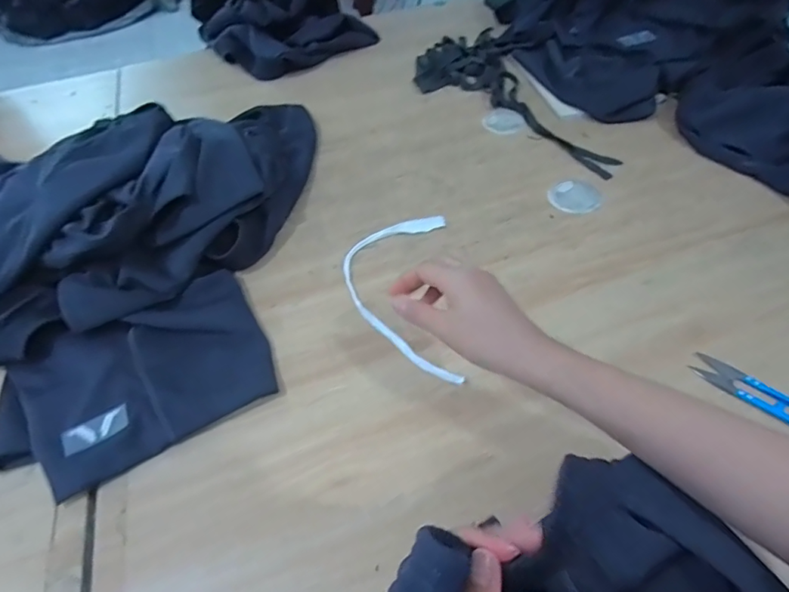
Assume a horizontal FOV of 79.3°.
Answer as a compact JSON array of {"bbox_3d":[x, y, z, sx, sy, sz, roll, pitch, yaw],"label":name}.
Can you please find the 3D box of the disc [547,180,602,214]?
[{"bbox_3d":[0.241,-0.132,0.628,0.066,0.006,0.061,-2,51,3],"label":"disc"}]

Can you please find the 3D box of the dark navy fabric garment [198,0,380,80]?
[{"bbox_3d":[-0.214,-0.535,0.897,0.221,0.155,0.219,-38,58,-24],"label":"dark navy fabric garment"}]

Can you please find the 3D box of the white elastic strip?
[{"bbox_3d":[0.003,-0.005,0.540,0.123,0.013,0.239,-4,51,3],"label":"white elastic strip"}]

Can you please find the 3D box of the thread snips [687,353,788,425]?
[{"bbox_3d":[0.335,0.091,0.433,0.026,0.006,0.119,-39,58,-24],"label":"thread snips"}]

